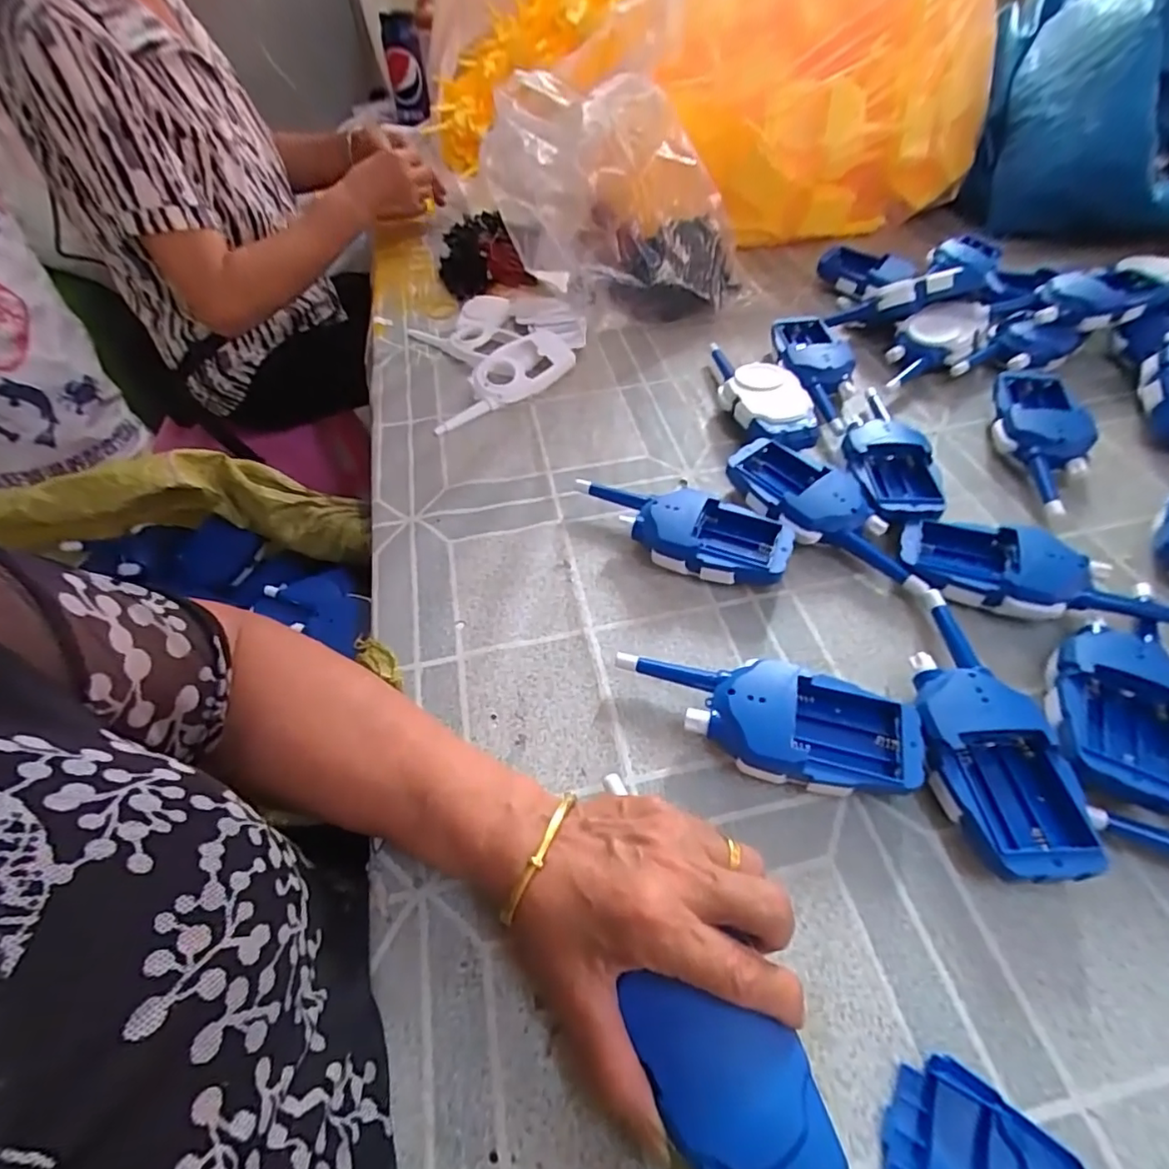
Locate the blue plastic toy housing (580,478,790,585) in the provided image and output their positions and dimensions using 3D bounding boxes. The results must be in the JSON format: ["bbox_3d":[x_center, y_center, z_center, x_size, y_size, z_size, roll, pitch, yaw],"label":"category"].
[{"bbox_3d":[0.067,-0.043,0.419,0.168,0.034,0.063,17,57,17],"label":"blue plastic toy housing"}]

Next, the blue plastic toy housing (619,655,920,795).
[{"bbox_3d":[0.098,0.076,0.315,0.159,0.033,0.059,12,56,13],"label":"blue plastic toy housing"}]

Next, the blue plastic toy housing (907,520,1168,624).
[{"bbox_3d":[0.301,-0.005,0.370,0.162,0.036,0.062,19,58,18],"label":"blue plastic toy housing"}]

